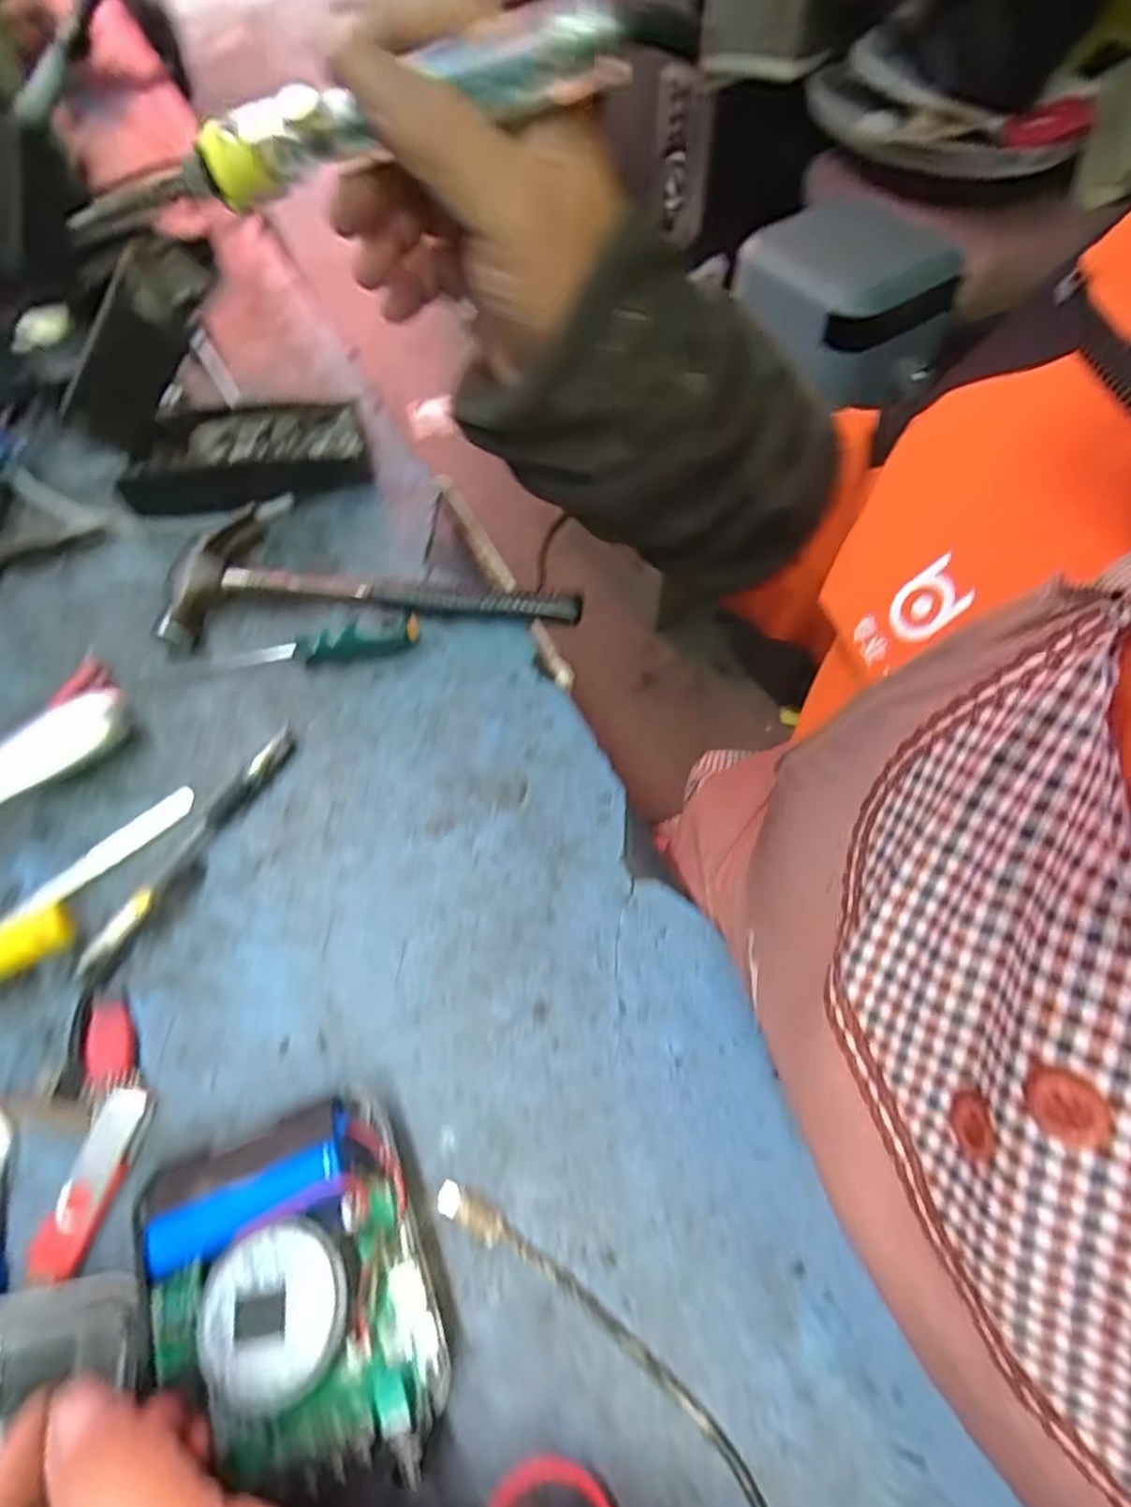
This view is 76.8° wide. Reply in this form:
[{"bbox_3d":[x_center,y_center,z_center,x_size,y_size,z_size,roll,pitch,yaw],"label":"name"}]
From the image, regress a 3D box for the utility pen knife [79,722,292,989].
[{"bbox_3d":[-0.187,0.044,0.357,0.015,0.011,0.145,25,62,13],"label":"utility pen knife"}]

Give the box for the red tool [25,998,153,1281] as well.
[{"bbox_3d":[-0.190,0.153,0.293,0.032,0.008,0.099,-2,60,-2],"label":"red tool"}]

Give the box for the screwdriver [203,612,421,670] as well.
[{"bbox_3d":[-0.147,-0.065,0.417,0.120,0.015,0.021,-5,60,-4],"label":"screwdriver"}]

